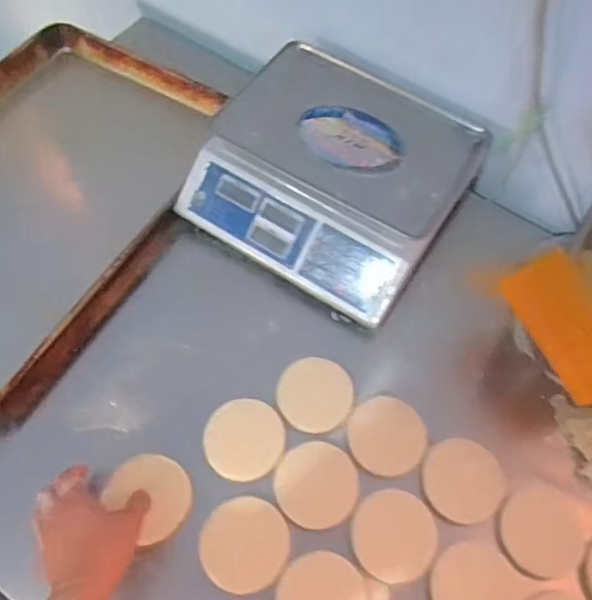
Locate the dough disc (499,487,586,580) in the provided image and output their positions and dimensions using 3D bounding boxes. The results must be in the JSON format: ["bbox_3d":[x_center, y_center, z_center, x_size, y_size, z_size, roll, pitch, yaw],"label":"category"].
[{"bbox_3d":[0.282,0.264,0.643,0.091,0.007,0.091,-1,73,4],"label":"dough disc"}]

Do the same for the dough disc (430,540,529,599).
[{"bbox_3d":[0.199,0.319,0.623,0.094,0.004,0.097,1,62,-1],"label":"dough disc"}]

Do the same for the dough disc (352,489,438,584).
[{"bbox_3d":[0.112,0.265,0.637,0.093,0.014,0.093,1,62,-1],"label":"dough disc"}]

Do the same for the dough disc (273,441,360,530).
[{"bbox_3d":[0.025,0.213,0.651,0.094,0.018,0.091,1,62,-1],"label":"dough disc"}]

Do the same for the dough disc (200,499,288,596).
[{"bbox_3d":[-0.057,0.268,0.620,0.095,0.018,0.092,1,62,-1],"label":"dough disc"}]

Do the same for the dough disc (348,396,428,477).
[{"bbox_3d":[0.112,0.164,0.683,0.090,0.012,0.092,1,62,-1],"label":"dough disc"}]

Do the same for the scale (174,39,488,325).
[{"bbox_3d":[0.056,-0.179,0.802,0.336,0.117,0.323,32,66,14],"label":"scale"}]

